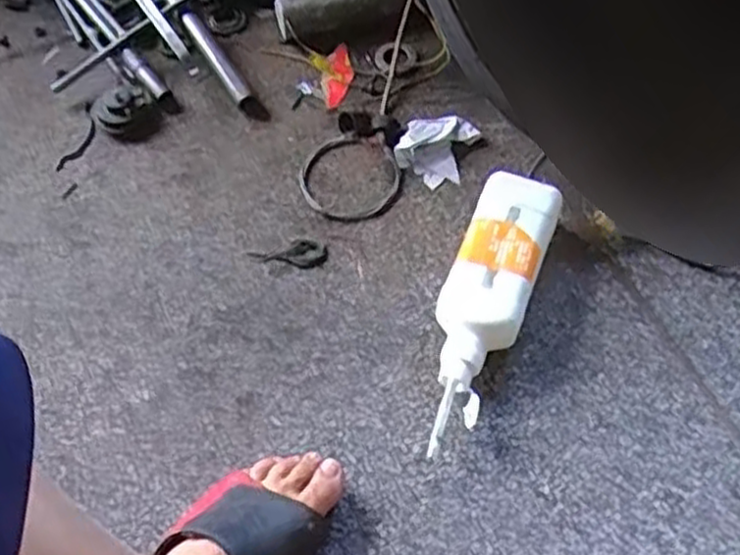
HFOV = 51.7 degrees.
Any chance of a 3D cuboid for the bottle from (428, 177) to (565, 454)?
[{"bbox_3d":[0.099,0.024,0.667,0.073,0.059,0.263,20,62,13],"label":"bottle"}]

